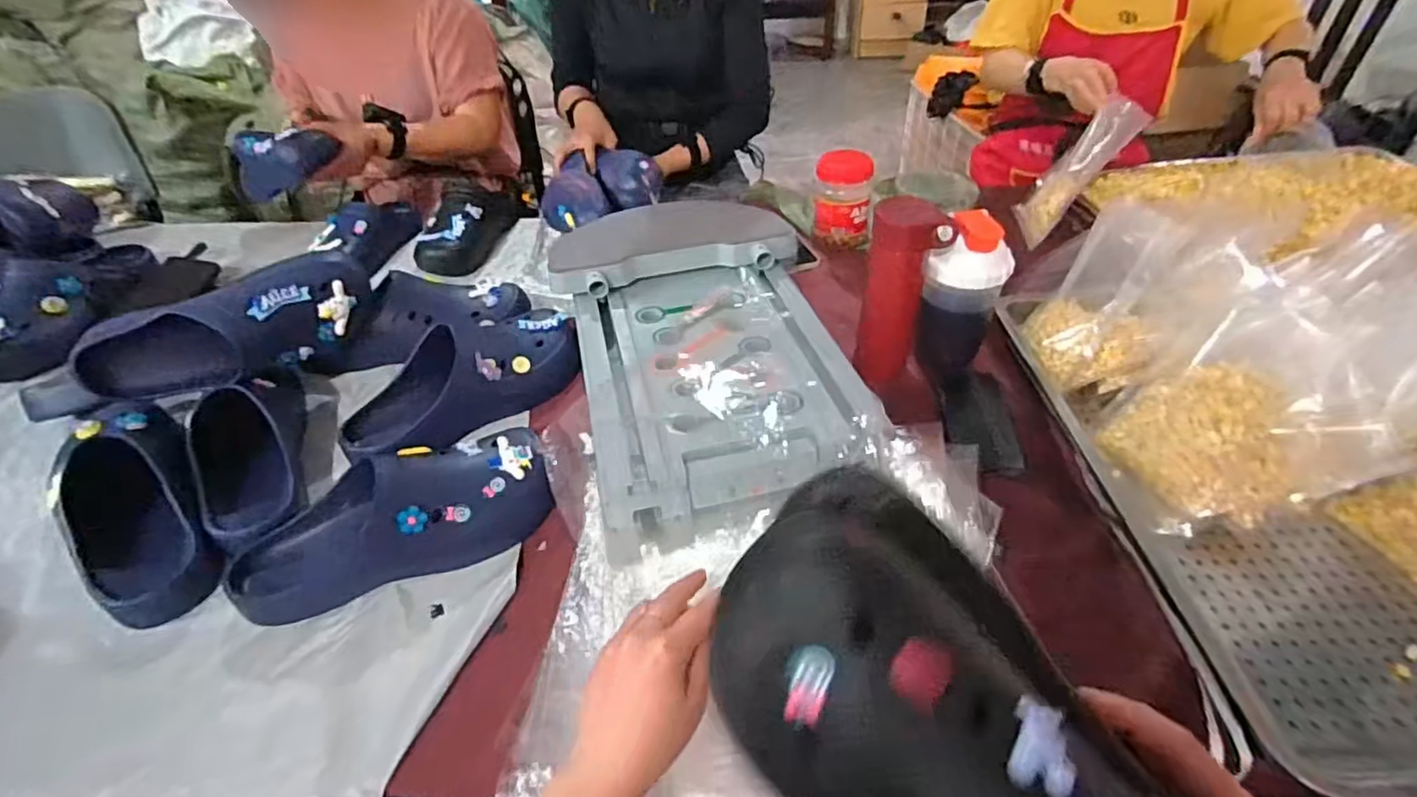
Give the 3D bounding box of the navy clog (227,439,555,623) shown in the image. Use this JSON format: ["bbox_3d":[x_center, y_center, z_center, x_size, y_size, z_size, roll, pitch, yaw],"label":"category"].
[{"bbox_3d":[-0.298,0.111,0.604,0.282,0.082,0.121,-19,45,-18],"label":"navy clog"}]

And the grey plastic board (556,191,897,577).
[{"bbox_3d":[0.004,-0.070,0.758,0.329,0.113,0.440,-12,43,-10],"label":"grey plastic board"}]

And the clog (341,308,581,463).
[{"bbox_3d":[-0.282,-0.038,0.769,0.274,0.092,0.124,-32,50,-29],"label":"clog"}]

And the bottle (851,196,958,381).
[{"bbox_3d":[0.221,-0.120,0.738,0.084,0.207,0.071,14,45,18],"label":"bottle"}]

